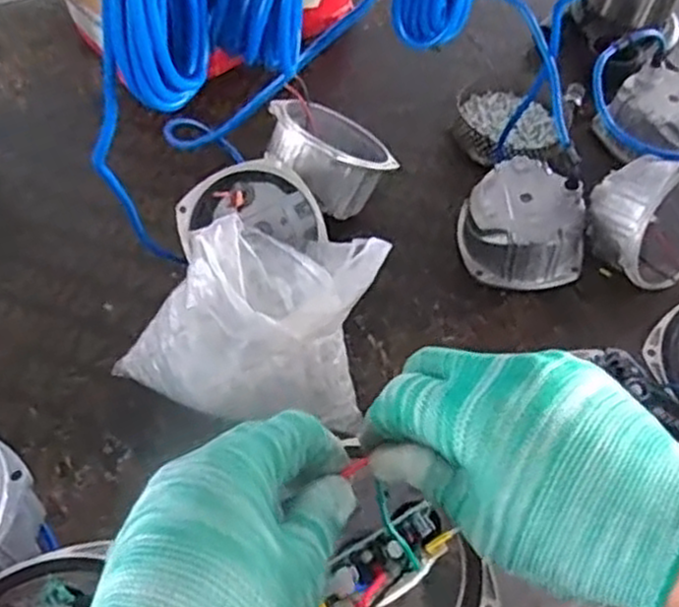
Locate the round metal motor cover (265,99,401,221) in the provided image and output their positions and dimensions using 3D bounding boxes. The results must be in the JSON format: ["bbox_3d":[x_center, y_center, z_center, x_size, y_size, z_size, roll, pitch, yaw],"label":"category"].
[{"bbox_3d":[-0.011,-0.157,0.812,0.130,0.072,0.130,26,26,-14],"label":"round metal motor cover"}]

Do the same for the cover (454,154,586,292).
[{"bbox_3d":[0.192,-0.083,0.795,0.113,0.089,0.124,2,54,-2],"label":"cover"}]

